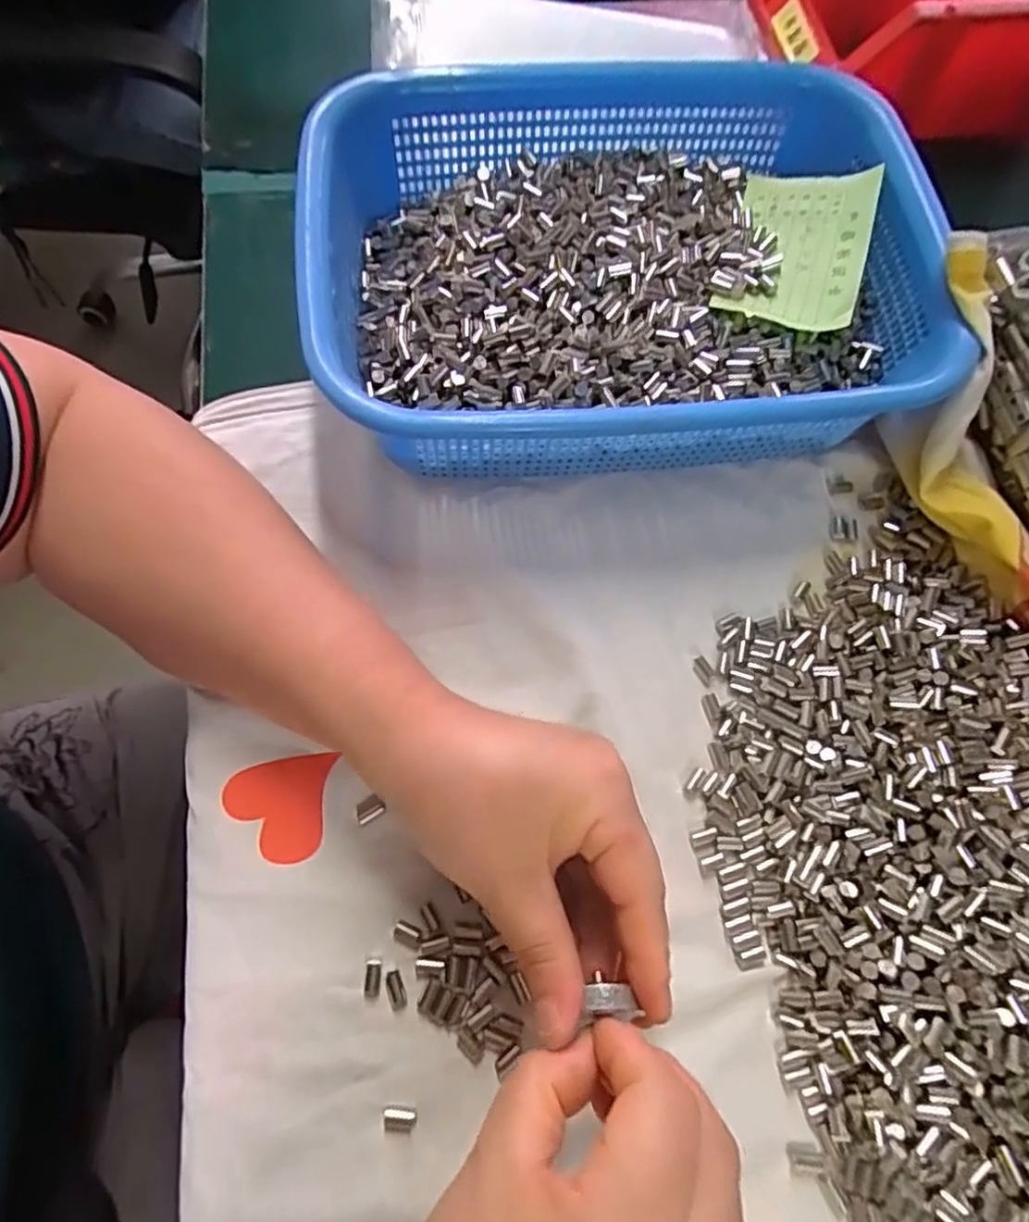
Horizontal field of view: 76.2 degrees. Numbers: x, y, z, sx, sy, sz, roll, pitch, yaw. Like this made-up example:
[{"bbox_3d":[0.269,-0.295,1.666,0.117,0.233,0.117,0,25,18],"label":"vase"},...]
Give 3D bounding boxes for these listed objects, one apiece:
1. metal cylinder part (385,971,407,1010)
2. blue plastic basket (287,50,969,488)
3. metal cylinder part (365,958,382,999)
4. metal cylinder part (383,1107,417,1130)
[{"bbox_3d":[-0.044,0.143,0.246,0.006,0.004,0.013,-20,72,-8],"label":"metal cylinder part"},{"bbox_3d":[0.049,-0.160,0.320,0.269,0.073,0.207,-5,71,-3],"label":"blue plastic basket"},{"bbox_3d":[-0.054,0.138,0.247,0.006,0.004,0.013,2,70,-1],"label":"metal cylinder part"},{"bbox_3d":[-0.041,0.181,0.233,0.012,0.004,0.007,2,70,-1],"label":"metal cylinder part"}]

